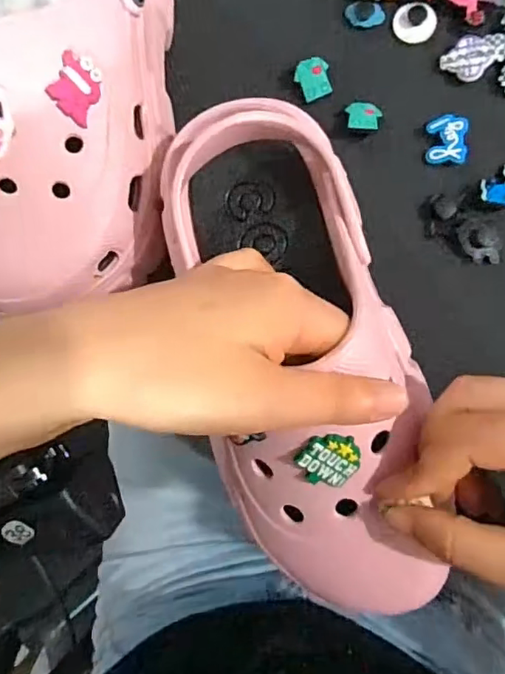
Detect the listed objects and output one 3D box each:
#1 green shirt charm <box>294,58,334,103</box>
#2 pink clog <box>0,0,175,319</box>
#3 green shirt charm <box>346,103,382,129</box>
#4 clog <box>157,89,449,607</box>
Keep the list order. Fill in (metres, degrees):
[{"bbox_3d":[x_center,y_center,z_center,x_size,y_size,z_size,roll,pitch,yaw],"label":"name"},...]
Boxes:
[{"bbox_3d":[0.037,-0.156,0.324,0.021,0.004,0.023,-15,107,-2],"label":"green shirt charm"},{"bbox_3d":[-0.099,-0.124,0.283,0.101,0.109,0.225,-1,86,6],"label":"pink clog"},{"bbox_3d":[0.066,-0.131,0.317,0.020,0.004,0.017,9,87,8],"label":"green shirt charm"},{"bbox_3d":[0.025,0.008,0.243,0.097,0.083,0.229,-14,83,6],"label":"clog"}]

